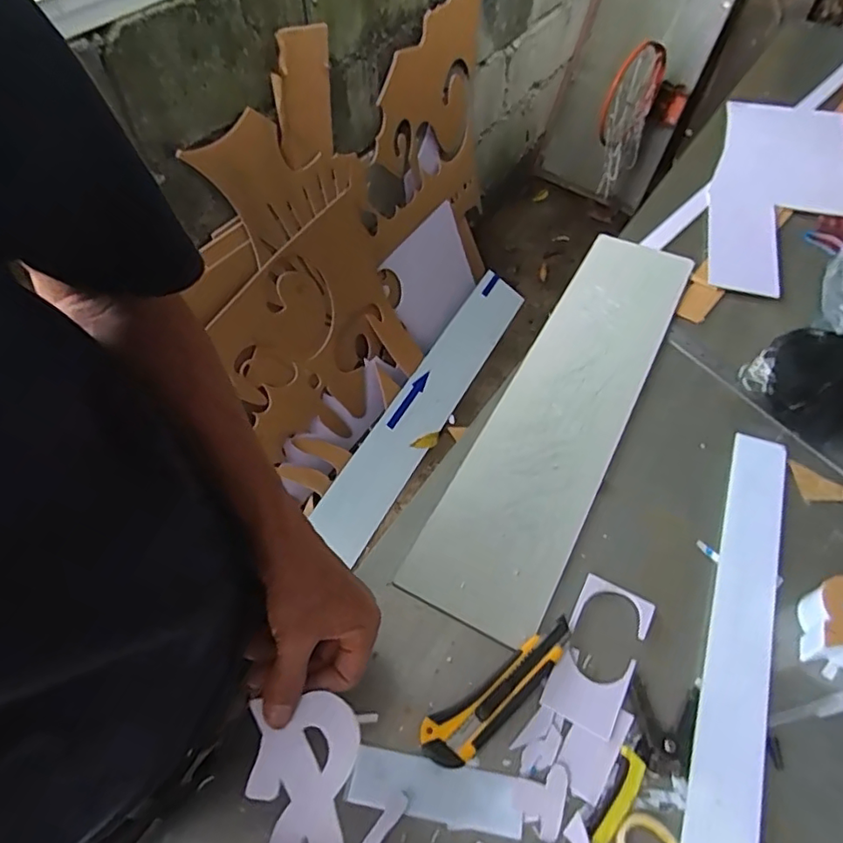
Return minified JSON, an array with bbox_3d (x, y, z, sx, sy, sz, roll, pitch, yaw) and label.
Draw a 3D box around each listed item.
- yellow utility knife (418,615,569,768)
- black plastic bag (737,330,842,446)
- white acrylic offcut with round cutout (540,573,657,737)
[{"bbox_3d":[0.068,0.224,0.479,0.156,0.015,0.038,-33,59,-22],"label":"yellow utility knife"},{"bbox_3d":[0.477,-0.055,0.658,0.157,0.067,0.141,-20,55,-14],"label":"black plastic bag"},{"bbox_3d":[0.155,0.201,0.500,0.063,0.005,0.128,24,57,18],"label":"white acrylic offcut with round cutout"}]

